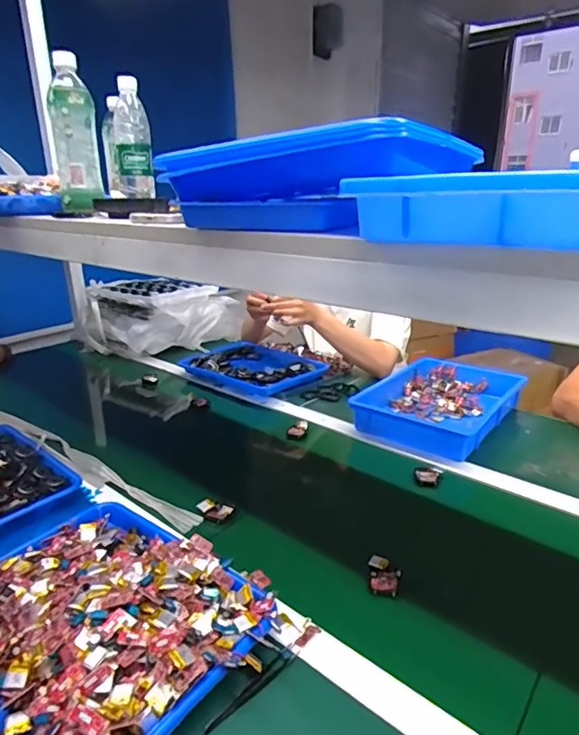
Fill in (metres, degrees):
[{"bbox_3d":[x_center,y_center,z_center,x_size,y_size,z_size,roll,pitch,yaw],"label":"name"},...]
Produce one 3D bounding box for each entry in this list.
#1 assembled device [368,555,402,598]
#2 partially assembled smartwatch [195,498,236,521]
[{"bbox_3d":[0.118,0.256,0.617,0.036,0.017,0.050,0,20,3],"label":"assembled device"},{"bbox_3d":[-0.112,0.214,0.752,0.056,0.020,0.030,0,20,5],"label":"partially assembled smartwatch"}]

